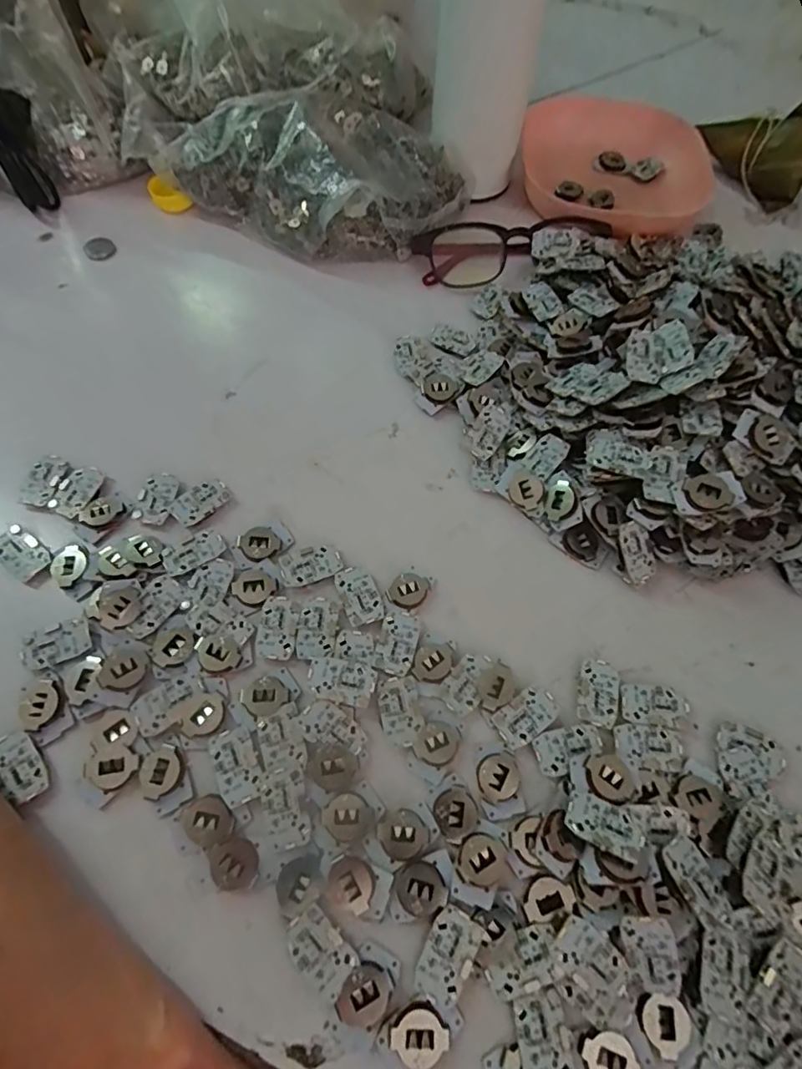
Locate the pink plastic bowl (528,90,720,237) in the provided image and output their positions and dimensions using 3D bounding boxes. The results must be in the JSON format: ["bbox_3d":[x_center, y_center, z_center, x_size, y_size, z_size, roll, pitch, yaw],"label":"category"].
[{"bbox_3d":[0.155,-0.266,0.387,0.125,0.031,0.132,1,65,-2],"label":"pink plastic bowl"}]

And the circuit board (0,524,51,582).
[{"bbox_3d":[-0.186,0.009,0.258,0.029,0.004,0.019,39,69,15],"label":"circuit board"}]

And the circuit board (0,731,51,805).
[{"bbox_3d":[-0.158,0.096,0.218,0.016,0.004,0.028,-38,72,-18],"label":"circuit board"}]

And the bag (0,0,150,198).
[{"bbox_3d":[-0.226,-0.290,0.337,0.063,0.111,0.084,-33,70,-17],"label":"bag"}]

